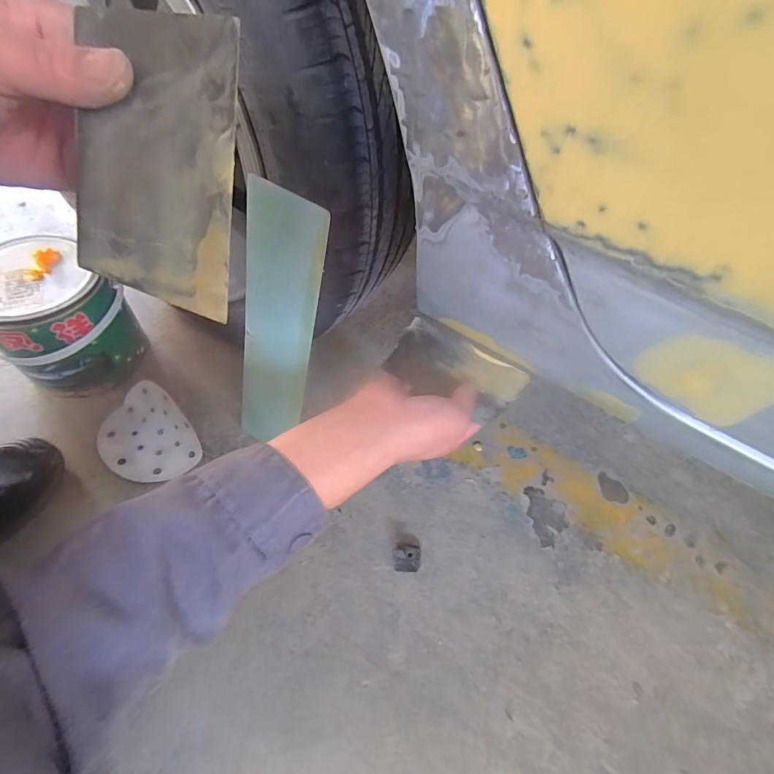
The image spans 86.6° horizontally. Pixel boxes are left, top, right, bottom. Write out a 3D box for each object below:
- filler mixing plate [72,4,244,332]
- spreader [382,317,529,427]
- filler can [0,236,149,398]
[{"bbox_3d":[-0.107,-0.102,0.190,0.073,0.004,0.126,6,99,2],"label":"filler mixing plate"},{"bbox_3d":[0.065,-0.014,0.392,0.124,0.005,0.072,28,64,10],"label":"spreader"},{"bbox_3d":[-0.426,-0.072,0.559,0.144,0.171,0.144,3,57,-4],"label":"filler can"}]

